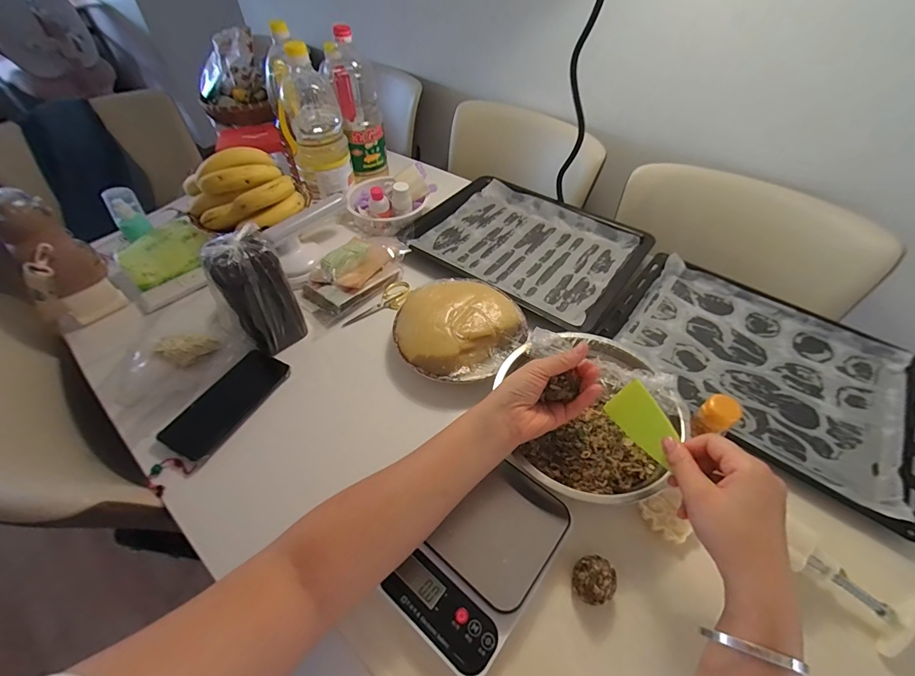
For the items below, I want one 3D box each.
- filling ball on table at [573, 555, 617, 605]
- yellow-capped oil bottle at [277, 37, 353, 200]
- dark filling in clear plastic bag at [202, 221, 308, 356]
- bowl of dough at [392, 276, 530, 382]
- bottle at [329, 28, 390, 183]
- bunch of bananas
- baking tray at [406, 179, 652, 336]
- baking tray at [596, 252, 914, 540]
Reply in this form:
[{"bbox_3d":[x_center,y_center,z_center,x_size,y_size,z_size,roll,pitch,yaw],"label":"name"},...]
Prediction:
[{"bbox_3d":[0.133,0.237,0.388,0.037,0.037,0.038,0,50,1],"label":"filling ball on table"},{"bbox_3d":[-0.266,-0.388,0.731,0.107,0.226,0.084,-14,51,-13],"label":"yellow-capped oil bottle"},{"bbox_3d":[-0.274,-0.057,0.551,0.077,0.180,0.064,-31,56,-23],"label":"dark filling in clear plastic bag"},{"bbox_3d":[0.003,-0.010,0.588,0.179,0.064,0.173,0,50,1],"label":"bowl of dough"},{"bbox_3d":[-0.210,-0.467,0.806,0.095,0.260,0.096,0,50,1],"label":"bottle"},{"bbox_3d":[-0.370,-0.261,0.688,0.194,0.101,0.128,-17,51,-15],"label":"bunch of bananas"},{"bbox_3d":[0.126,-0.175,0.746,0.387,0.034,0.317,31,57,24],"label":"baking tray"},{"bbox_3d":[0.437,0.029,0.580,0.398,0.024,0.288,35,59,26],"label":"baking tray"}]

